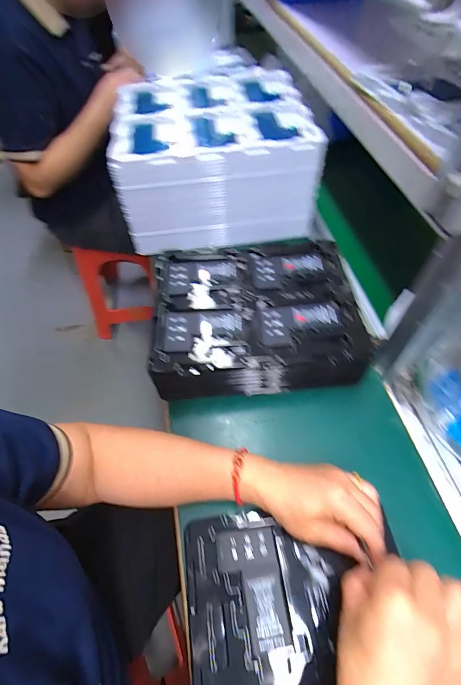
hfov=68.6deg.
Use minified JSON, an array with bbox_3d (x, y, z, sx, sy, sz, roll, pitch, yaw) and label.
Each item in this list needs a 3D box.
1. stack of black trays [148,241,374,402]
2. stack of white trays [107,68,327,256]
[{"bbox_3d":[0.032,-0.043,0.488,0.269,0.072,0.219,-3,56,-1],"label":"stack of black trays"},{"bbox_3d":[-0.032,-0.355,0.638,0.320,0.163,0.299,-6,56,-3],"label":"stack of white trays"}]

